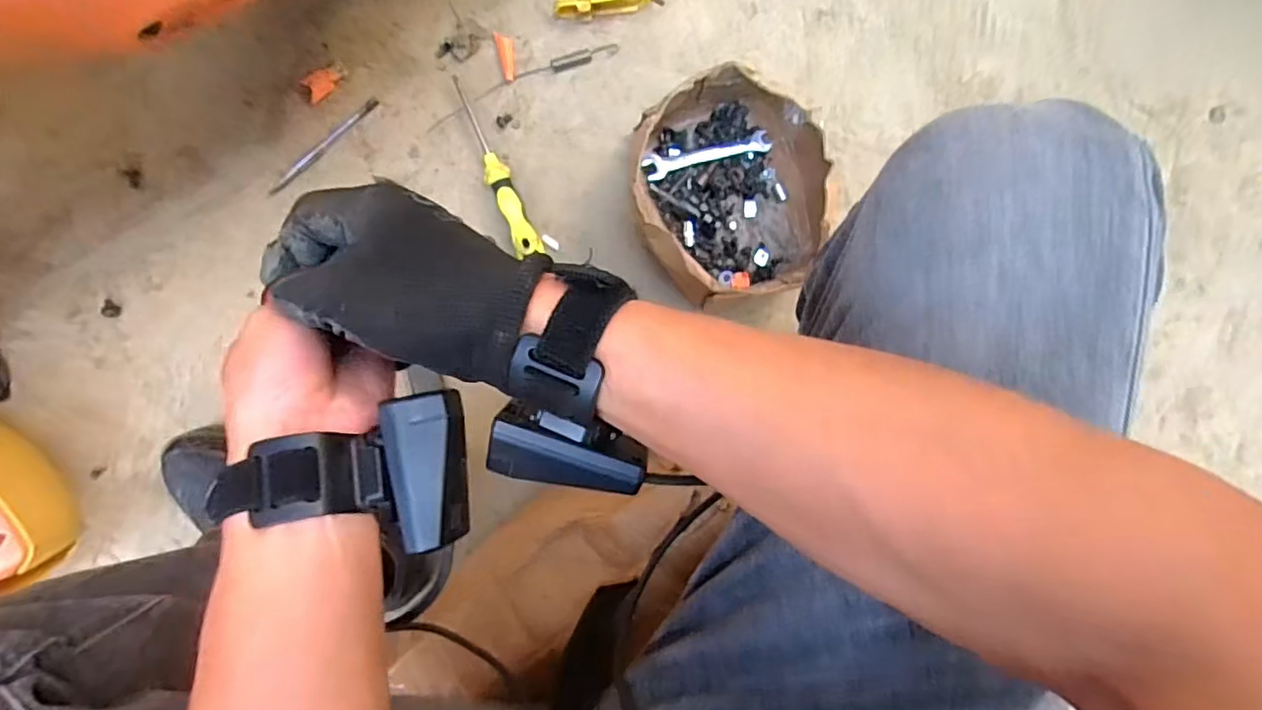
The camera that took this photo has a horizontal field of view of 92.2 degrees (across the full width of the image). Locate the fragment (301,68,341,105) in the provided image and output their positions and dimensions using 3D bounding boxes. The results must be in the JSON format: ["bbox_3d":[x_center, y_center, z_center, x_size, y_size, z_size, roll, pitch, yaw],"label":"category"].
[{"bbox_3d":[-0.307,-0.268,0.601,0.024,0.006,0.038,45,89,-4],"label":"fragment"}]

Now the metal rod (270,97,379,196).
[{"bbox_3d":[-0.304,-0.207,0.600,0.135,0.004,0.012,-43,94,-1],"label":"metal rod"}]

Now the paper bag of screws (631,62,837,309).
[{"bbox_3d":[0.091,-0.159,0.587,0.171,0.093,0.204,-12,93,-3],"label":"paper bag of screws"}]

